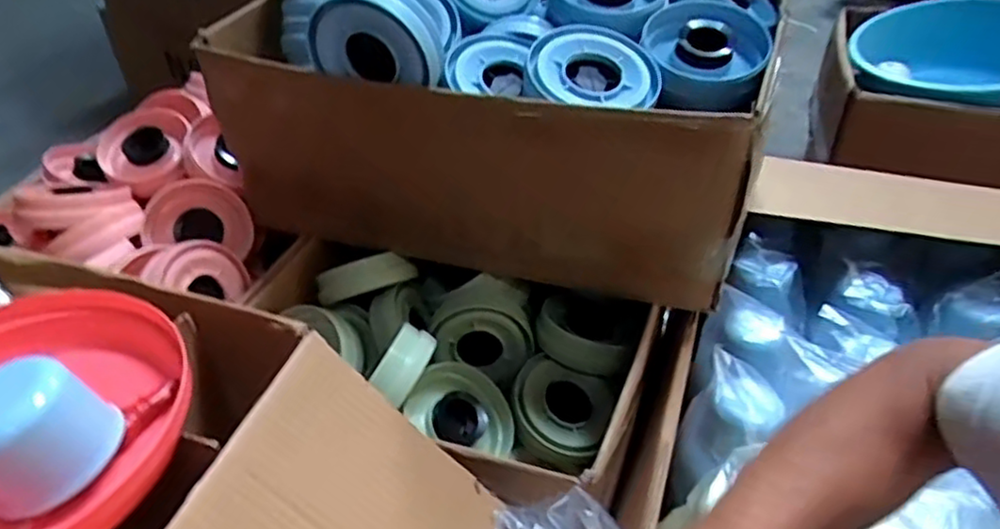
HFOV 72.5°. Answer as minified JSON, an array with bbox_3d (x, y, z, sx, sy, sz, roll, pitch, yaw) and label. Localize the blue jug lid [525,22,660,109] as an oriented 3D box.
[{"bbox_3d":[0.096,-0.196,0.692,0.135,0.027,0.122,18,56,7],"label":"blue jug lid"}]

